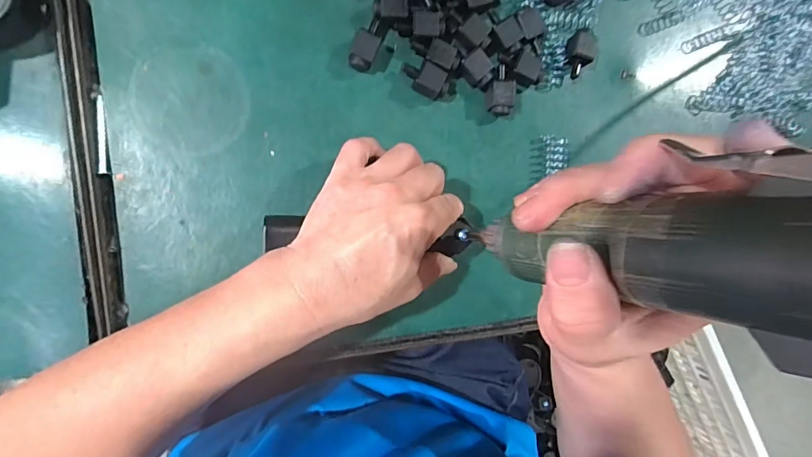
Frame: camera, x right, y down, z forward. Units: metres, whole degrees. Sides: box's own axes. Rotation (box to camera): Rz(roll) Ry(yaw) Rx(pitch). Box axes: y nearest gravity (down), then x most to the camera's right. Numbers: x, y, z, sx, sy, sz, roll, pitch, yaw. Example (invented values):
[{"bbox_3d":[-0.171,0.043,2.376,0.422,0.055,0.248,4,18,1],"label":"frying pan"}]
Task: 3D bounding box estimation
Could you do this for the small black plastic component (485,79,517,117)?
[{"bbox_3d":[0.073,-0.102,0.347,0.020,0.020,0.024,0,92,-9],"label":"small black plastic component"}]

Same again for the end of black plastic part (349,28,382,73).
[{"bbox_3d":[-0.032,-0.133,0.332,0.018,0.016,0.028,20,89,-9],"label":"end of black plastic part"}]

